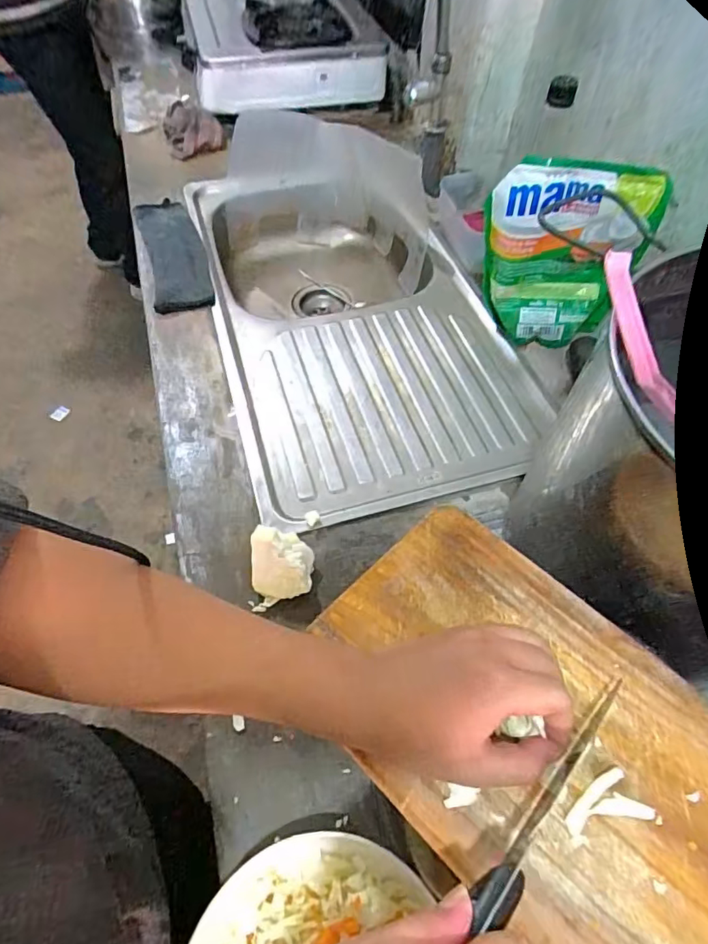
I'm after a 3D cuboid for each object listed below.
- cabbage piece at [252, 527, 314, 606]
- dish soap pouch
[{"bbox_3d":[-0.071,0.091,0.522,0.057,0.059,0.065,-3,56,-3],"label":"cabbage piece"},{"bbox_3d":[0.251,-0.259,0.670,0.183,0.236,0.048,19,58,11],"label":"dish soap pouch"}]

